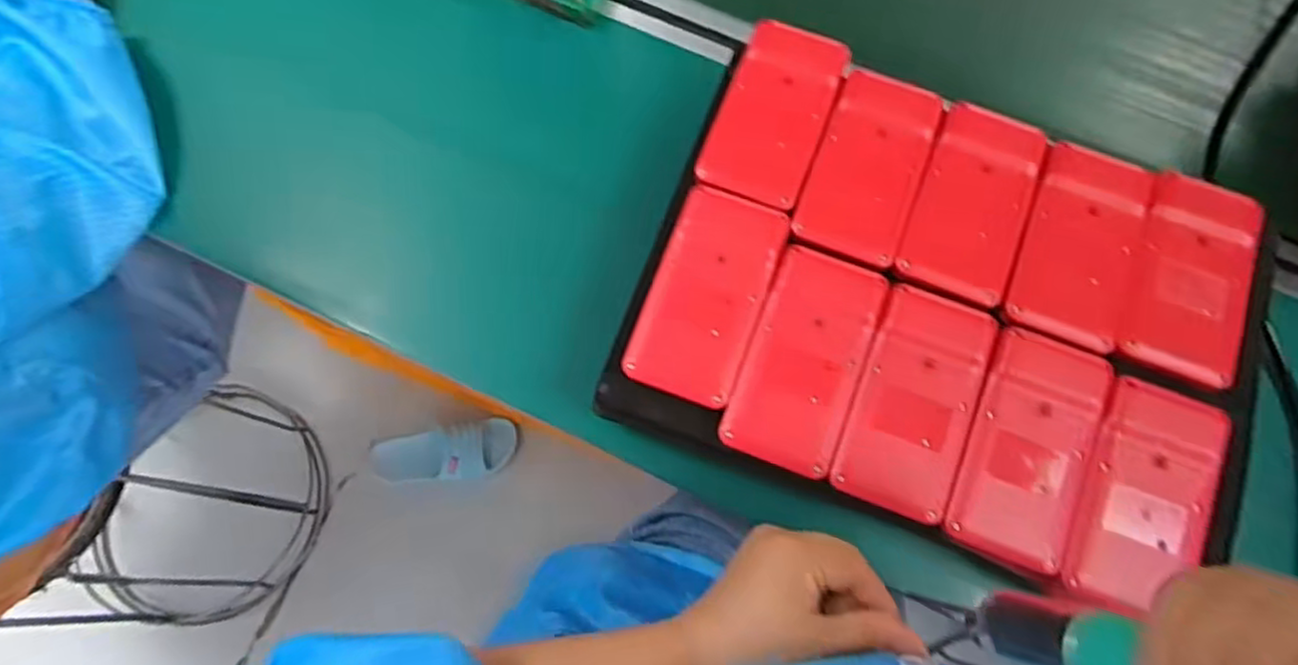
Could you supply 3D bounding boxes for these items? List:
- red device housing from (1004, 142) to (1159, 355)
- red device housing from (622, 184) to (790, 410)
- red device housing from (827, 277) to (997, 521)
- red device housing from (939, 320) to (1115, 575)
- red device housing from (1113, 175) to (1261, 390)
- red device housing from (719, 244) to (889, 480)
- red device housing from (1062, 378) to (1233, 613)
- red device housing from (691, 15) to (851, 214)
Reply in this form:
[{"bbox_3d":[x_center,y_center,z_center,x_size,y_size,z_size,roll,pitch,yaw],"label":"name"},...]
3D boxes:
[{"bbox_3d":[0.249,-0.047,0.412,0.065,0.021,0.123,23,73,5],"label":"red device housing"},{"bbox_3d":[0.033,-0.021,0.398,0.060,0.015,0.115,21,73,4],"label":"red device housing"},{"bbox_3d":[0.145,0.037,0.385,0.062,0.014,0.118,21,73,5],"label":"red device housing"},{"bbox_3d":[0.202,0.061,0.375,0.061,0.019,0.116,21,73,5],"label":"red device housing"},{"bbox_3d":[0.307,-0.029,0.399,0.060,0.018,0.117,21,73,5],"label":"red device housing"},{"bbox_3d":[0.086,0.014,0.390,0.061,0.014,0.117,21,73,5],"label":"red device housing"},{"bbox_3d":[0.258,0.086,0.365,0.058,0.021,0.111,24,74,5],"label":"red device housing"},{"bbox_3d":[0.076,-0.134,0.428,0.063,0.010,0.116,22,73,5],"label":"red device housing"}]

